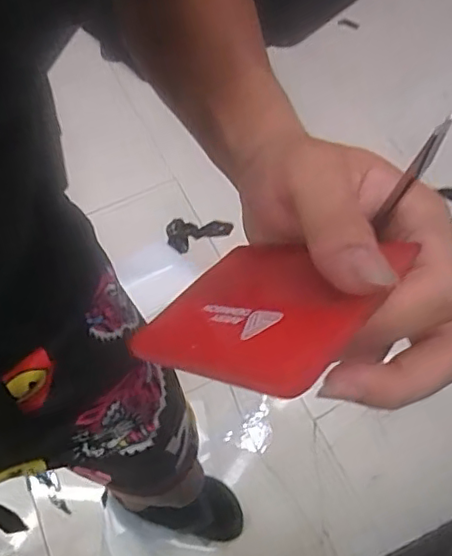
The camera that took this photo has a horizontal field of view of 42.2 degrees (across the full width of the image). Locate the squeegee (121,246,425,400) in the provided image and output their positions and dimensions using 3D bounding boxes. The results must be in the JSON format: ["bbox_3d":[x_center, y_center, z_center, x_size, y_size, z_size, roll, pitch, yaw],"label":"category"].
[{"bbox_3d":[0.010,0.011,0.217,0.068,0.004,0.099,-48,30,-22],"label":"squeegee"}]

